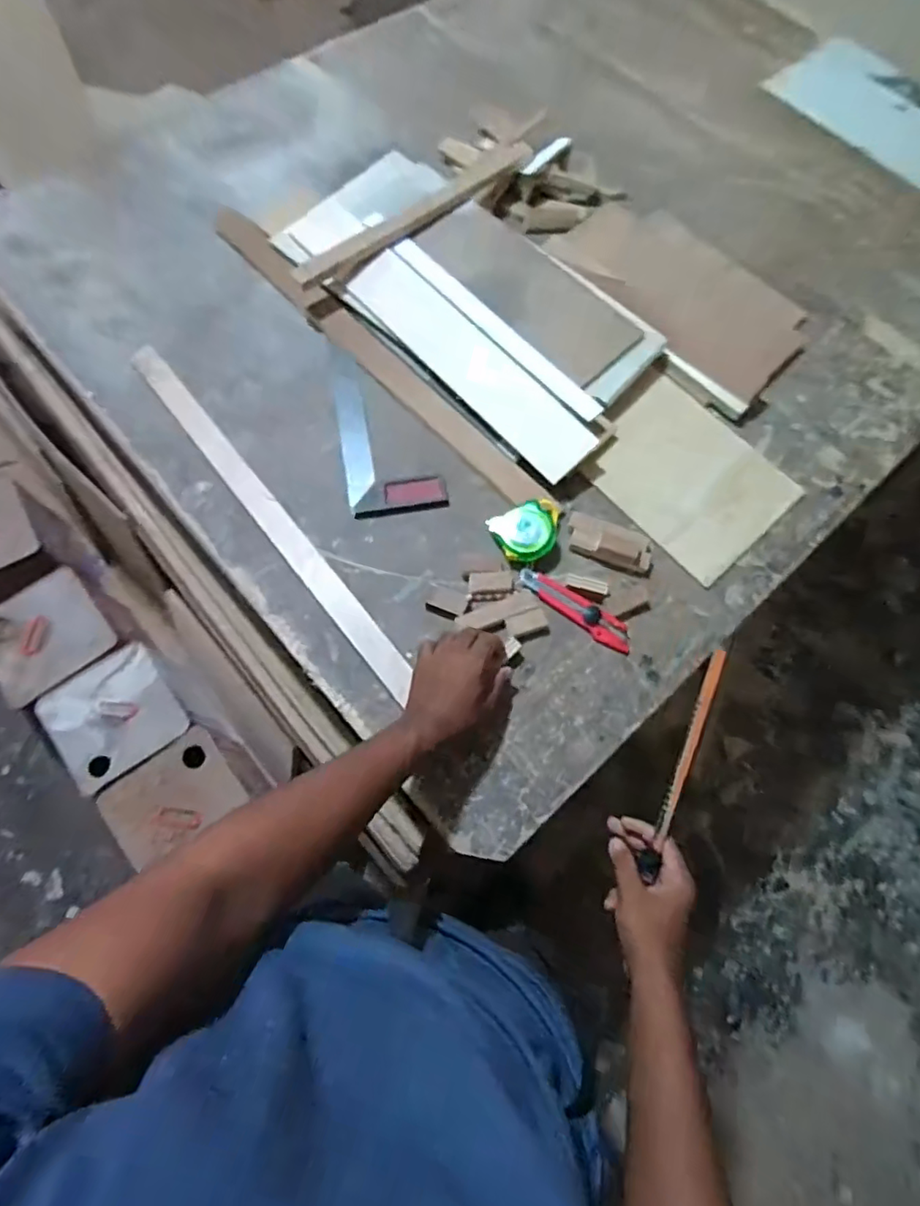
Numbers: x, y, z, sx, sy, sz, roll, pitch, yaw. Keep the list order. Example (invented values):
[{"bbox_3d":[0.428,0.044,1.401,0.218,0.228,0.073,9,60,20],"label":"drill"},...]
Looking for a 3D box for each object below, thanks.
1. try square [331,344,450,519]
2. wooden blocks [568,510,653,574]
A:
[{"bbox_3d":[-0.103,-0.241,0.785,0.121,0.010,0.270,-10,71,-7],"label":"try square"},{"bbox_3d":[0.186,-0.076,0.722,0.108,0.020,0.050,22,70,4],"label":"wooden blocks"}]

